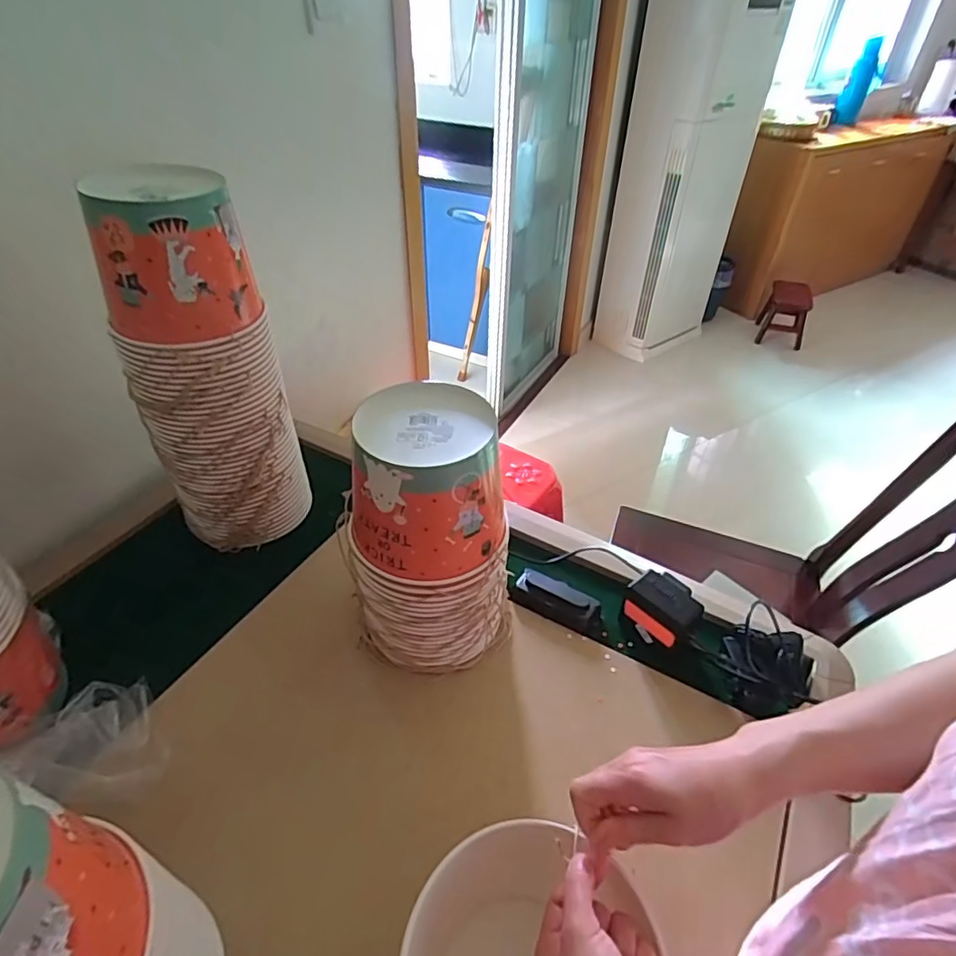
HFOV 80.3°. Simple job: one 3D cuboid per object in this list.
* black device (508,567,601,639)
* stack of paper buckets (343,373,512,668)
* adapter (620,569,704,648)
[{"bbox_3d":[0.100,0.151,0.704,0.111,0.024,0.054,20,43,19],"label":"black device"},{"bbox_3d":[-0.047,0.069,0.593,0.145,0.291,0.148,31,49,30],"label":"stack of paper buckets"},{"bbox_3d":[0.217,0.159,0.667,0.056,0.069,0.079,-32,51,-34],"label":"adapter"}]

